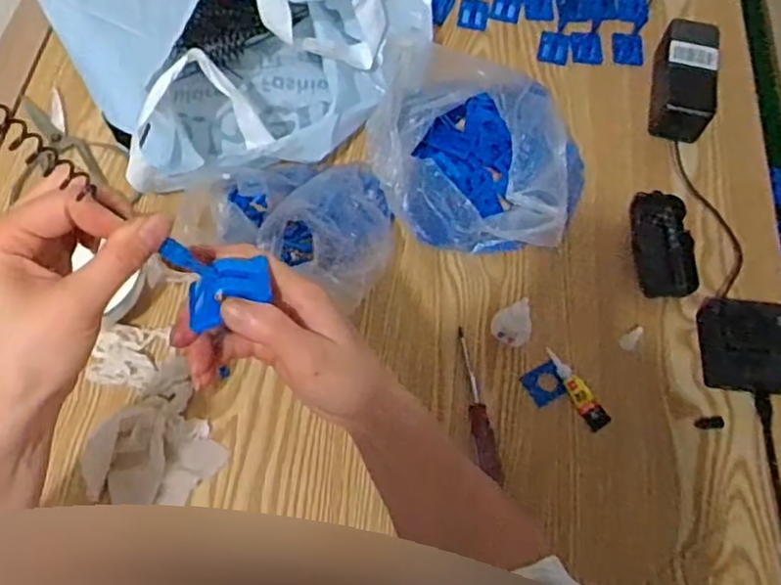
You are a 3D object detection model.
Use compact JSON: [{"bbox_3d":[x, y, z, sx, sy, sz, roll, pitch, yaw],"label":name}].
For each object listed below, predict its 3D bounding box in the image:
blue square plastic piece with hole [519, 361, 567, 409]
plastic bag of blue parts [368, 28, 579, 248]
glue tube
[{"bbox_3d":[0.140,0.084,0.603,0.033,0.004,0.033,-32,75,6],"label":"blue square plastic piece with hole"},{"bbox_3d":[0.081,-0.139,0.643,0.201,0.073,0.203,5,65,0],"label":"plastic bag of blue parts"},{"bbox_3d":[0.165,0.086,0.596,0.020,0.010,0.080,-31,70,-16],"label":"glue tube"}]

